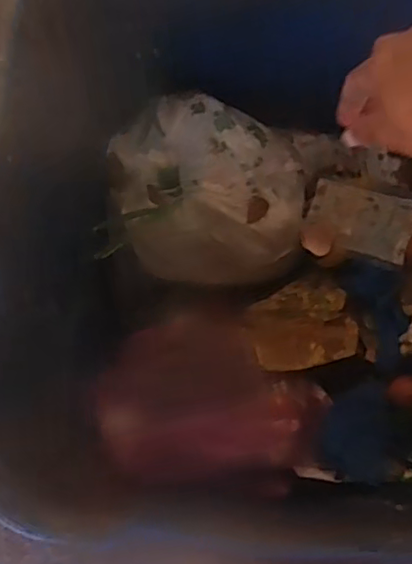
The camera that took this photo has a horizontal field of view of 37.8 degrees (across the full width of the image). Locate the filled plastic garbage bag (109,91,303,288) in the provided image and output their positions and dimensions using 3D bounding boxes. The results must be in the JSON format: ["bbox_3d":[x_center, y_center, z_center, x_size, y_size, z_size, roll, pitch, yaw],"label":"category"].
[{"bbox_3d":[0.006,-0.112,0.767,0.238,0.146,0.192,-3,72,1],"label":"filled plastic garbage bag"}]

